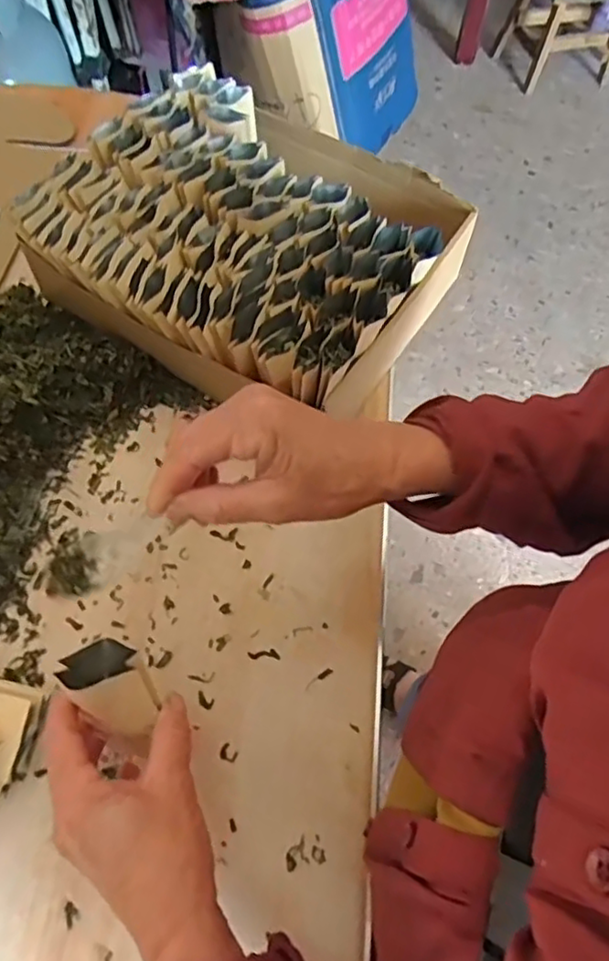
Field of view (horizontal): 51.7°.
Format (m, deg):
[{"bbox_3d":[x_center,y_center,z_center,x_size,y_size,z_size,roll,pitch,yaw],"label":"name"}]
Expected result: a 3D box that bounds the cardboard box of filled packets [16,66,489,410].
[{"bbox_3d":[-0.044,-0.220,0.578,0.317,0.106,0.292,30,66,14],"label":"cardboard box of filled packets"}]

